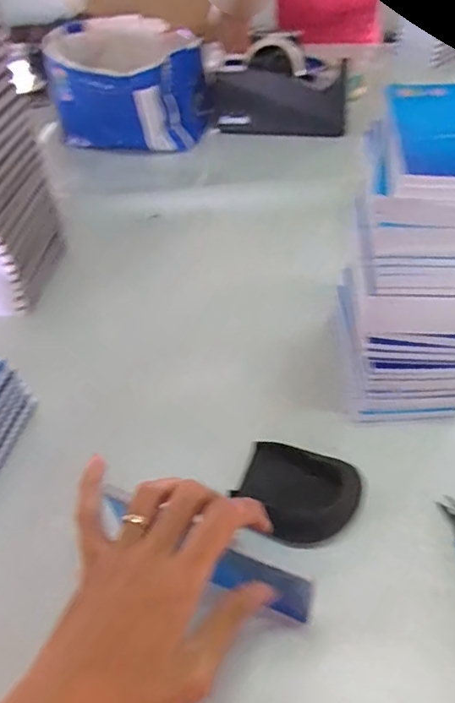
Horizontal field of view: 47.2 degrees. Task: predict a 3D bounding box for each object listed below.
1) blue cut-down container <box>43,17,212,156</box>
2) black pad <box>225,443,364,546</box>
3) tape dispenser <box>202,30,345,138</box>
[{"bbox_3d":[-0.140,-0.393,0.773,0.217,0.129,0.222,-6,47,0],"label":"blue cut-down container"},{"bbox_3d":[0.048,0.099,0.366,0.079,0.020,0.067,19,51,21],"label":"black pad"},{"bbox_3d":[0.071,-0.385,0.756,0.199,0.119,0.066,-2,47,3],"label":"tape dispenser"}]

